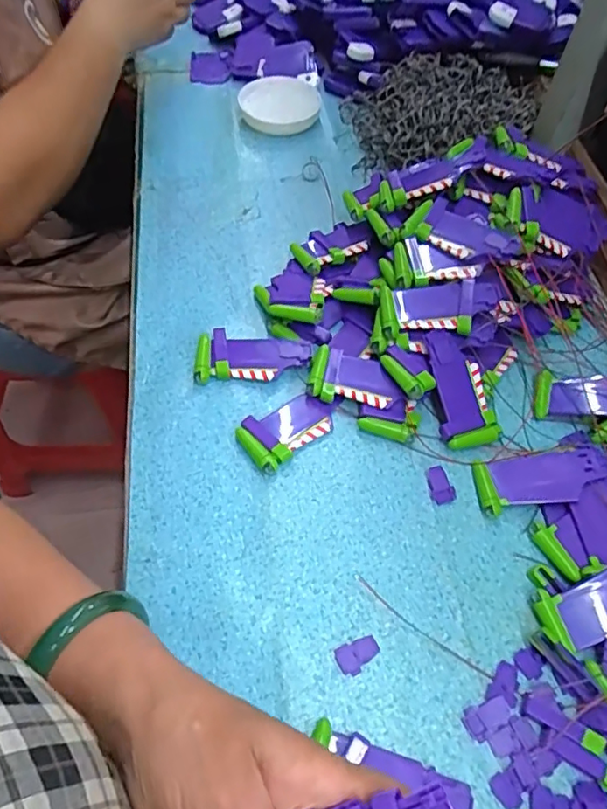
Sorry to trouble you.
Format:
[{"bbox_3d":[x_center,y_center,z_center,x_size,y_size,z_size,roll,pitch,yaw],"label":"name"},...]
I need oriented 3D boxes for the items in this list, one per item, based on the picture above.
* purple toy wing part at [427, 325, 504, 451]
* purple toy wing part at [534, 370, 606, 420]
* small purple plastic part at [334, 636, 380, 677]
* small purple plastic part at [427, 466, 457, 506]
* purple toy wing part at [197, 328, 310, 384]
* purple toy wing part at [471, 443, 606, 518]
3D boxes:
[{"bbox_3d":[0.115,-0.013,0.426,0.043,0.008,0.090,-14,80,-11],"label":"purple toy wing part"},{"bbox_3d":[0.226,-0.007,0.422,0.096,0.007,0.037,-2,65,26],"label":"purple toy wing part"},{"bbox_3d":[0.034,0.152,0.342,0.027,0.004,0.018,-19,61,-14],"label":"small purple plastic part"},{"bbox_3d":[0.097,0.057,0.400,0.017,0.009,0.026,-14,60,-11],"label":"small purple plastic part"},{"bbox_3d":[-0.040,-0.039,0.449,0.089,0.015,0.045,-3,58,-5],"label":"purple toy wing part"},{"bbox_3d":[0.166,0.052,0.394,0.090,0.021,0.037,-8,59,-8],"label":"purple toy wing part"}]

